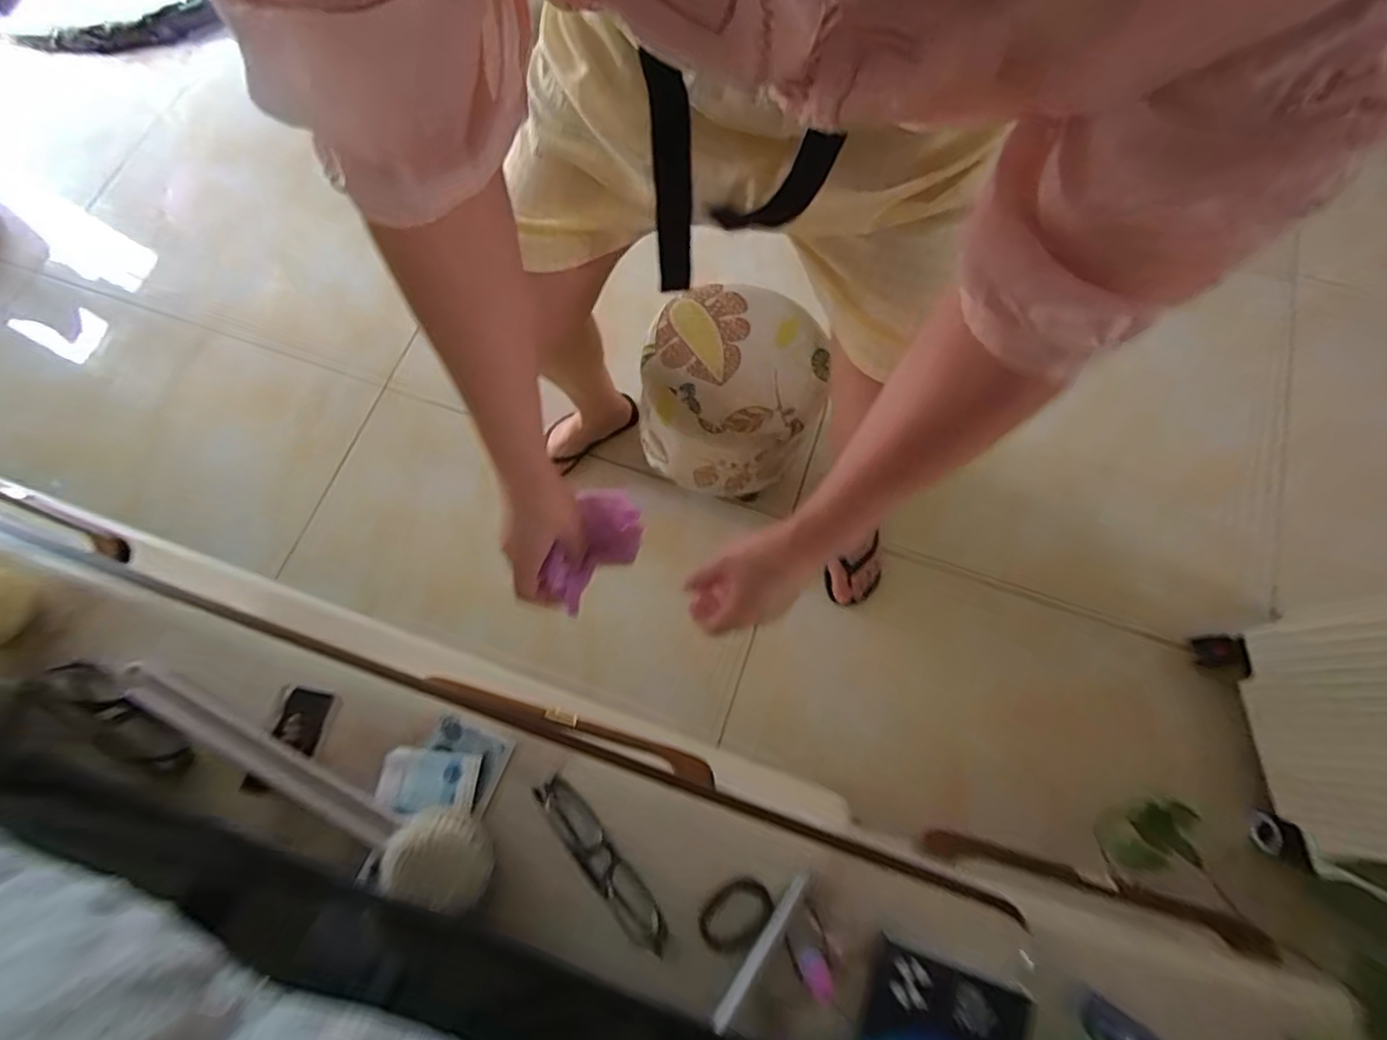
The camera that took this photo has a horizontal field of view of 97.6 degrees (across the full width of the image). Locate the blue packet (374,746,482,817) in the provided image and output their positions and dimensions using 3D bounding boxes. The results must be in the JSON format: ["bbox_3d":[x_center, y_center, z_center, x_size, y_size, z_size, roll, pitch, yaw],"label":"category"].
[{"bbox_3d":[-0.212,0.209,0.485,0.076,0.010,0.047,5,74,3],"label":"blue packet"}]

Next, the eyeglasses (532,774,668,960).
[{"bbox_3d":[-0.069,0.255,0.451,0.026,0.040,0.142,-41,77,-10],"label":"eyeglasses"}]

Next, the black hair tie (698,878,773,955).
[{"bbox_3d":[0.031,0.297,0.457,0.057,0.004,0.041,-35,50,-22],"label":"black hair tie"}]

